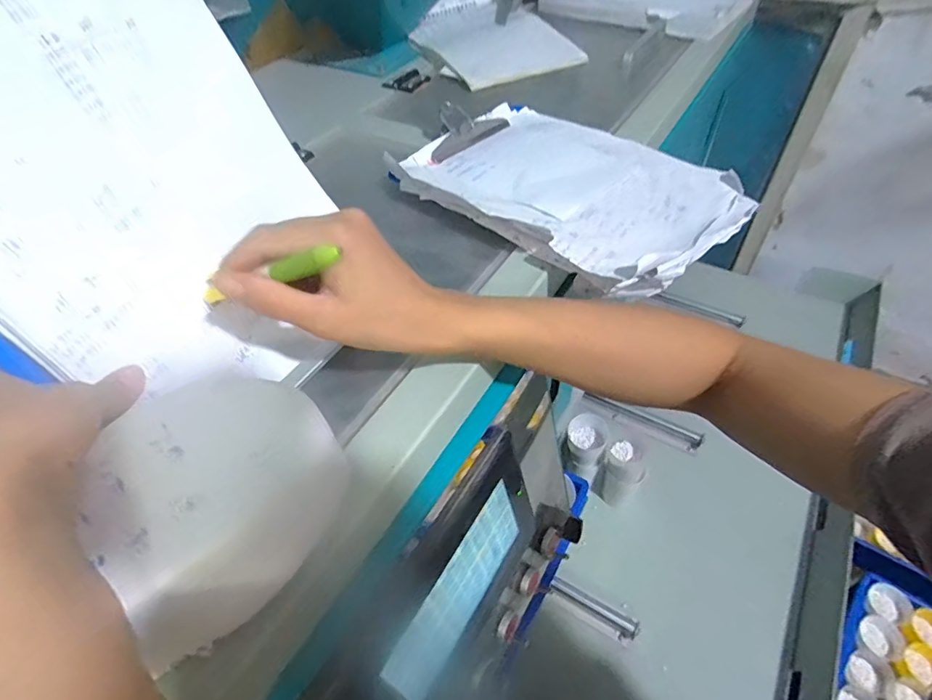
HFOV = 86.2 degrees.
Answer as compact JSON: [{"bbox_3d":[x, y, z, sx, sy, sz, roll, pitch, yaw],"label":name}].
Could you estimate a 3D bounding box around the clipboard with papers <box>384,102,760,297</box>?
[{"bbox_3d":[0.091,-0.167,0.470,0.213,0.027,0.301,-37,54,-26],"label":"clipboard with papers"}]

